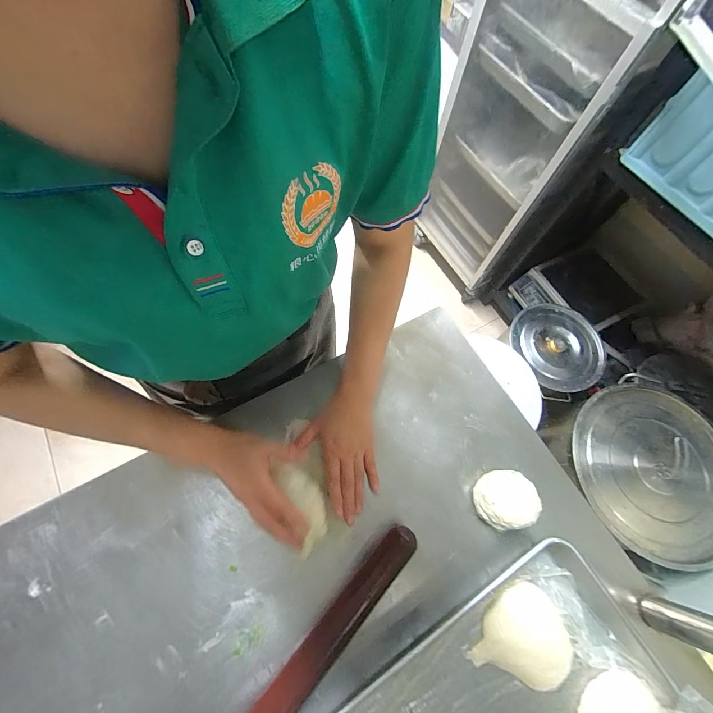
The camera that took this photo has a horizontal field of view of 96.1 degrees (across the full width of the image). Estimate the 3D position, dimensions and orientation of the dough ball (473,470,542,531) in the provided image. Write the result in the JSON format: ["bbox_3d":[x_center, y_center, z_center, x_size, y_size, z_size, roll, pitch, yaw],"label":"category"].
[{"bbox_3d":[0.202,0.194,0.439,0.073,0.049,0.070,1,68,-3],"label":"dough ball"}]

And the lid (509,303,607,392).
[{"bbox_3d":[0.690,-0.041,1.088,0.289,0.053,0.309,1,68,-3],"label":"lid"}]

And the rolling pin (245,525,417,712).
[{"bbox_3d":[-0.040,0.342,0.377,0.043,0.030,0.317,42,72,12],"label":"rolling pin"}]

